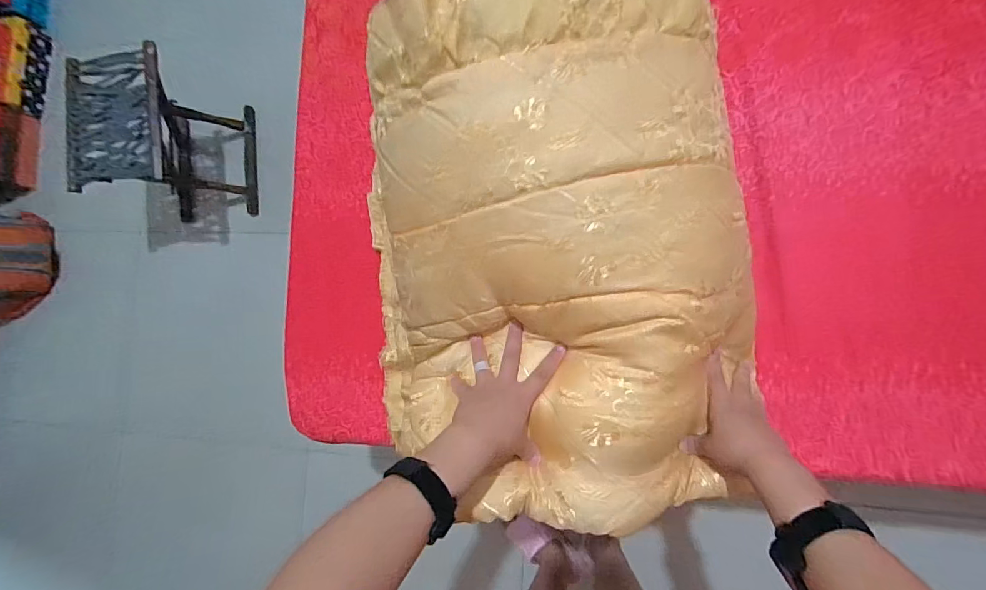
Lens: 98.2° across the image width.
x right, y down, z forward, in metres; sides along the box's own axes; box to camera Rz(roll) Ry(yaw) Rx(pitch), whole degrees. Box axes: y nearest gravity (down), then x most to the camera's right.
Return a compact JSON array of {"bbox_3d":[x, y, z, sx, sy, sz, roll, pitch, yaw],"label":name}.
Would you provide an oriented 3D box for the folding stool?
[{"bbox_3d":[-0.827,-0.392,1.100,0.258,0.309,0.325,-3,88,8],"label":"folding stool"}]

